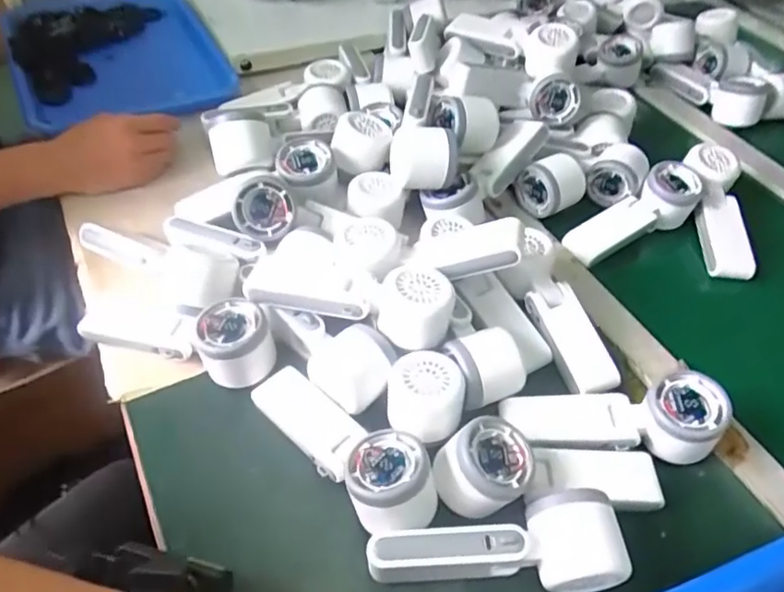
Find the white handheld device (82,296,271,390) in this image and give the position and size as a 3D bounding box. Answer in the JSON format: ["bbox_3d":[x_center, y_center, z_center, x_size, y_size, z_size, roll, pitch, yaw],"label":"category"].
[{"bbox_3d":[-0.176,0.036,0.496,0.181,0.053,0.068,6,47,17],"label":"white handheld device"}]

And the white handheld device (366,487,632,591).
[{"bbox_3d":[0.067,0.166,0.386,0.163,0.049,0.054,-1,49,-7],"label":"white handheld device"}]

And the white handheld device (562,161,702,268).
[{"bbox_3d":[0.257,-0.085,0.636,0.177,0.043,0.059,-31,57,-10],"label":"white handheld device"}]

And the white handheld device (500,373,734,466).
[{"bbox_3d":[0.171,0.098,0.464,0.166,0.053,0.055,-3,48,8],"label":"white handheld device"}]

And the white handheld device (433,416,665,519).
[{"bbox_3d":[0.115,0.123,0.424,0.162,0.050,0.053,-1,49,-7],"label":"white handheld device"}]

